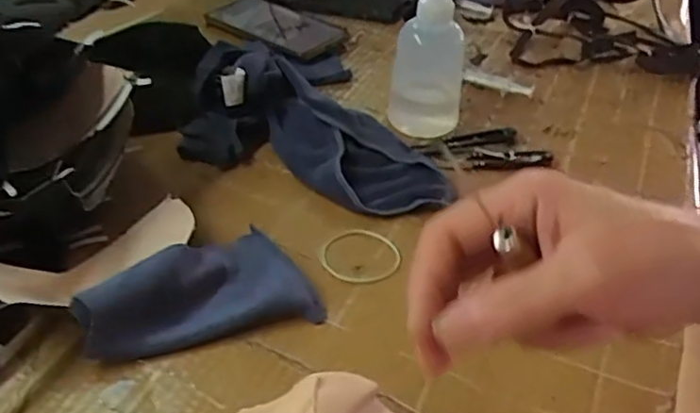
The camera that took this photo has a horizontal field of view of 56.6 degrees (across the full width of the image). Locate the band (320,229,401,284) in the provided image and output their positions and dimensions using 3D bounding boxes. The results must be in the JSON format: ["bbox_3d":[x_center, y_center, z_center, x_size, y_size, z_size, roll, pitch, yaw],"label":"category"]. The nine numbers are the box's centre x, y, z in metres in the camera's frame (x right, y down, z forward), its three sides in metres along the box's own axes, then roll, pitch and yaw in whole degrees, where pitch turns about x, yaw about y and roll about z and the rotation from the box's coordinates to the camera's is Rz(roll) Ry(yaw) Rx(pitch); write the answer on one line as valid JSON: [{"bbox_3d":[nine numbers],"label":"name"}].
[{"bbox_3d":[0.006,0.035,0.465,0.056,0.007,0.050,-15,43,-20],"label":"band"}]

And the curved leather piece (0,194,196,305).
[{"bbox_3d":[-0.170,0.033,0.428,0.145,0.040,0.065,-23,46,-27],"label":"curved leather piece"}]

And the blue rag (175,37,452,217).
[{"bbox_3d":[-0.032,-0.072,0.543,0.241,0.056,0.118,17,42,17],"label":"blue rag"}]

